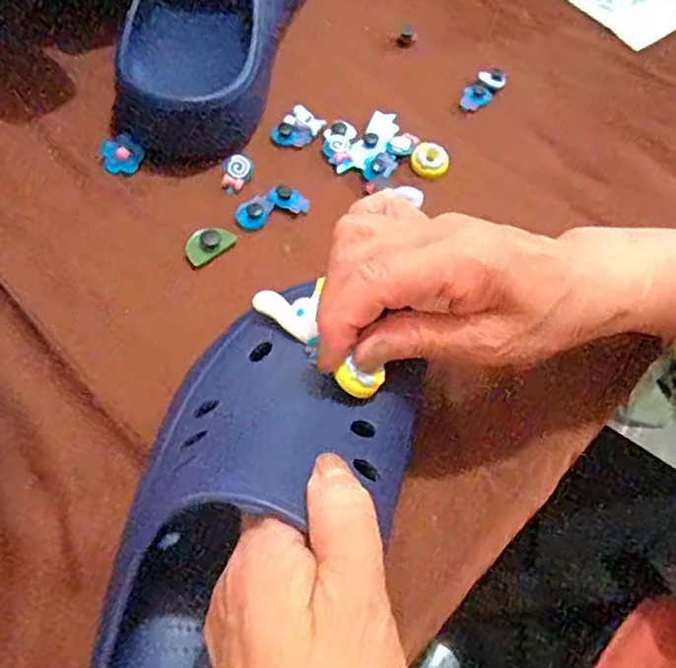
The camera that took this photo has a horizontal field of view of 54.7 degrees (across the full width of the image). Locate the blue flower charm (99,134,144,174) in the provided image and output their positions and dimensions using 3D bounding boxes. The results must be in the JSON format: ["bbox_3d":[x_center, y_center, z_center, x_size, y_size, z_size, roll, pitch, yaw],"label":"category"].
[{"bbox_3d":[-0.135,-0.112,0.410,0.026,0.010,0.026,1,74,-5],"label":"blue flower charm"}]

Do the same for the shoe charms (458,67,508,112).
[{"bbox_3d":[0.104,-0.176,0.466,0.020,0.005,0.047,32,62,15],"label":"shoe charms"}]

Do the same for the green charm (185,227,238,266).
[{"bbox_3d":[-0.075,-0.053,0.380,0.018,0.007,0.031,37,63,18],"label":"green charm"}]

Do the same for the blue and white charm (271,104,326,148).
[{"bbox_3d":[-0.027,-0.136,0.433,0.024,0.012,0.029,36,63,17],"label":"blue and white charm"}]

